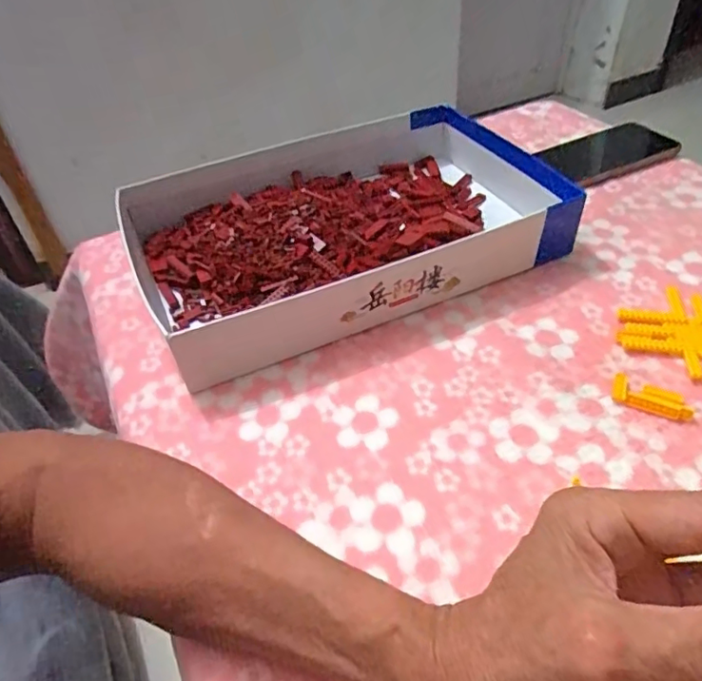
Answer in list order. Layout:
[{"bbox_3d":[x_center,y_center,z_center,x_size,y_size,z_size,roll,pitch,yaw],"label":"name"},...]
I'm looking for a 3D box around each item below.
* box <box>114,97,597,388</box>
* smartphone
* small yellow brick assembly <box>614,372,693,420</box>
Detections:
[{"bbox_3d":[-0.006,-0.113,0.502,0.347,0.061,0.245,-21,46,-16],"label":"box"},{"bbox_3d":[0.278,-0.207,0.609,0.139,0.015,0.083,-20,46,-15],"label":"smartphone"},{"bbox_3d":[0.198,0.039,0.367,0.050,0.007,0.021,21,49,25],"label":"small yellow brick assembly"}]

